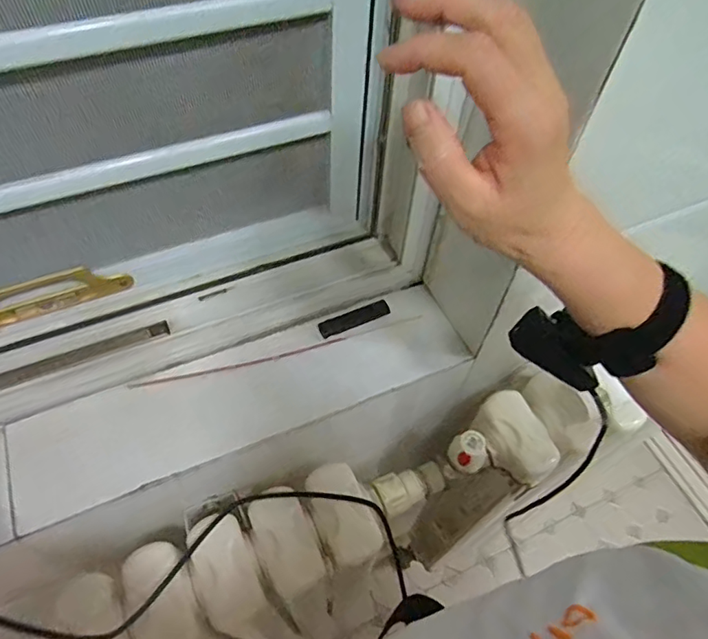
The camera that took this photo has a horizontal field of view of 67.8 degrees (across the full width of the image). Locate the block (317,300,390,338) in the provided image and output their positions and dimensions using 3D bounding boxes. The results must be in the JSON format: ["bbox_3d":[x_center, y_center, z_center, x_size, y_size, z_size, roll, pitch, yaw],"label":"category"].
[{"bbox_3d":[0.001,-0.001,0.576,0.079,0.008,0.019,-19,59,-16],"label":"block"}]

